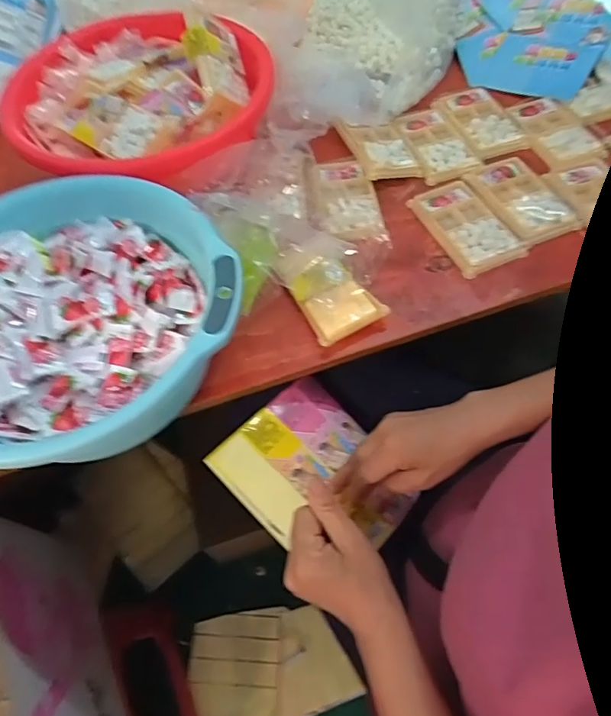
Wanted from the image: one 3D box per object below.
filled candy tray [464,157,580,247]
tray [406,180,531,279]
[{"bbox_3d":[0.264,-0.195,0.603,0.081,0.012,0.132,-21,59,-10],"label":"filled candy tray"},{"bbox_3d":[0.190,-0.159,0.590,0.075,0.019,0.135,-23,59,-11],"label":"tray"}]

